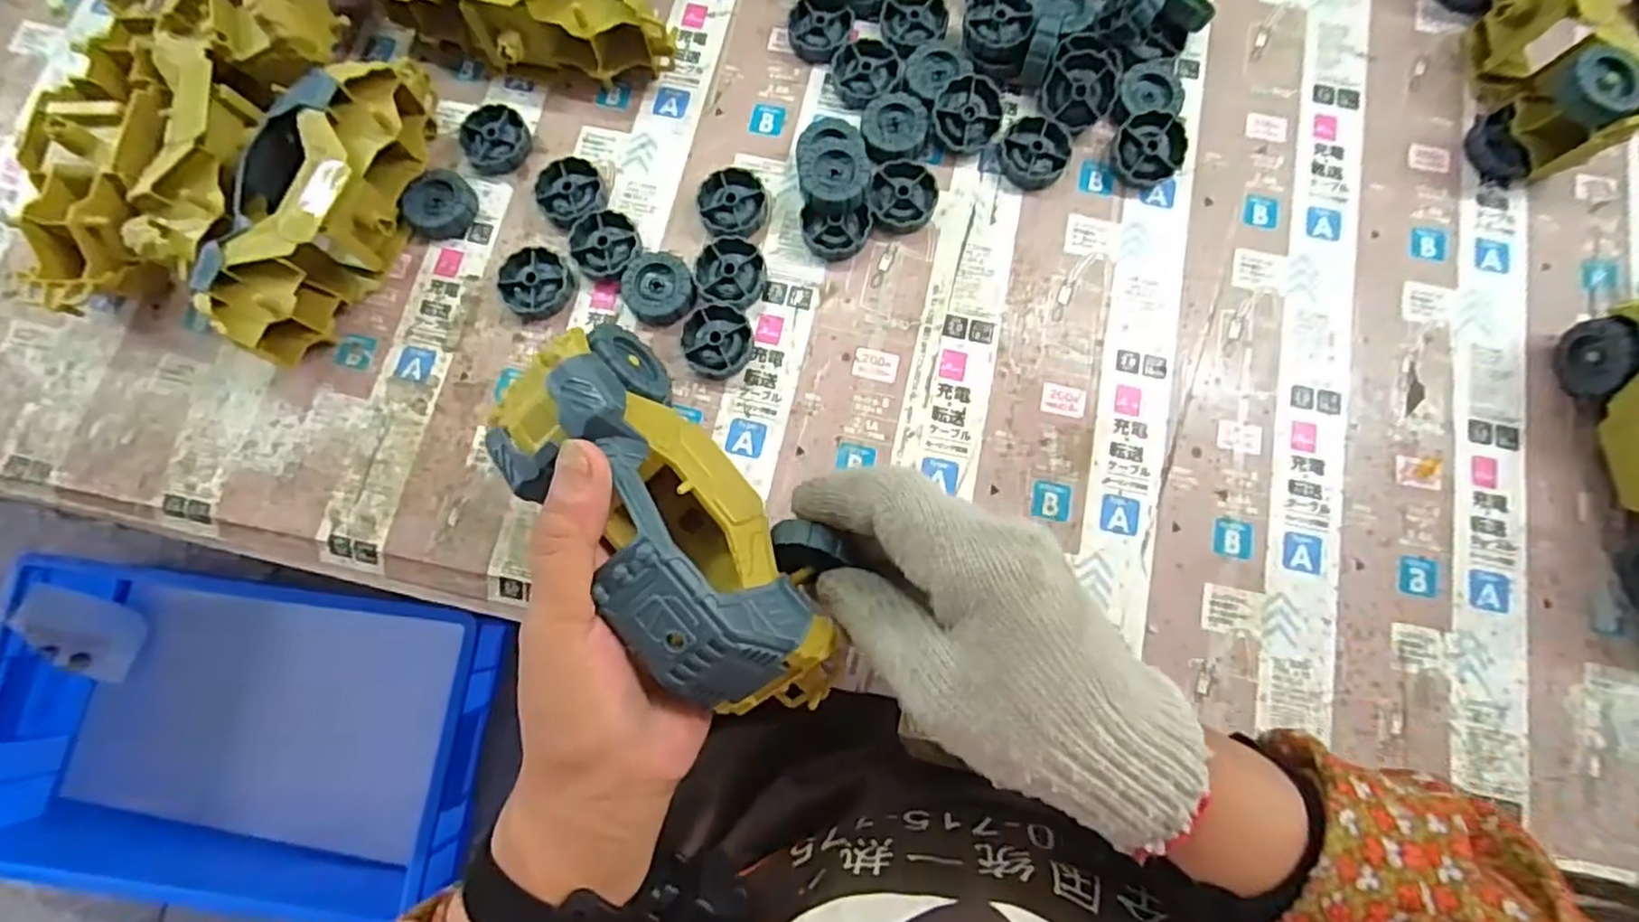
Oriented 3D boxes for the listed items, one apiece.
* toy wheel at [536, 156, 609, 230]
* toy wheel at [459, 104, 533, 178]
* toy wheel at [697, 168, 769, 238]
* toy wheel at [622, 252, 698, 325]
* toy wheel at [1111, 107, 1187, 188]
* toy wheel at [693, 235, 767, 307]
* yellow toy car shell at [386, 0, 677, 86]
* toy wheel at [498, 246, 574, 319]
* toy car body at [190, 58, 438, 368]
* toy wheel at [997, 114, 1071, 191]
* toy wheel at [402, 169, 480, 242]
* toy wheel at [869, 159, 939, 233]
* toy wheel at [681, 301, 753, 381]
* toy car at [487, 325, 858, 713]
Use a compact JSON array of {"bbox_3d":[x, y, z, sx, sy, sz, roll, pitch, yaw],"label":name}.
[{"bbox_3d":[-0.143,-0.155,0.405,0.039,0.014,0.040,0,78,2],"label":"toy wheel"},{"bbox_3d":[-0.192,-0.190,0.416,0.039,0.012,0.039,0,78,2],"label":"toy wheel"},{"bbox_3d":[-0.049,-0.144,0.400,0.037,0.013,0.041,1,78,2],"label":"toy wheel"},{"bbox_3d":[-0.088,-0.095,0.388,0.037,0.015,0.041,-24,78,-3],"label":"toy wheel"},{"bbox_3d":[0.185,-0.175,0.397,0.037,0.012,0.038,-3,102,8],"label":"toy wheel"},{"bbox_3d":[-0.050,-0.104,0.391,0.039,0.011,0.039,0,78,2],"label":"toy wheel"},{"bbox_3d":[-0.168,-0.255,0.405,0.168,0.056,0.048,12,79,4],"label":"yellow toy car shell"},{"bbox_3d":[-0.159,-0.099,0.394,0.040,0.012,0.037,0,78,2],"label":"toy wheel"},{"bbox_3d":[-0.271,-0.140,0.384,0.073,0.057,0.174,13,79,4],"label":"toy car body"},{"bbox_3d":[0.122,-0.174,0.399,0.041,0.011,0.038,0,78,2],"label":"toy wheel"},{"bbox_3d":[-0.220,-0.148,0.409,0.037,0.014,0.037,0,78,2],"label":"toy wheel"},{"bbox_3d":[0.047,-0.148,0.396,0.036,0.011,0.040,15,79,5],"label":"toy wheel"},{"bbox_3d":[-0.055,-0.065,0.381,0.037,0.013,0.040,0,78,2],"label":"toy wheel"},{"bbox_3d":[-0.054,0.025,0.271,0.164,0.066,0.077,43,82,9],"label":"toy car"}]

